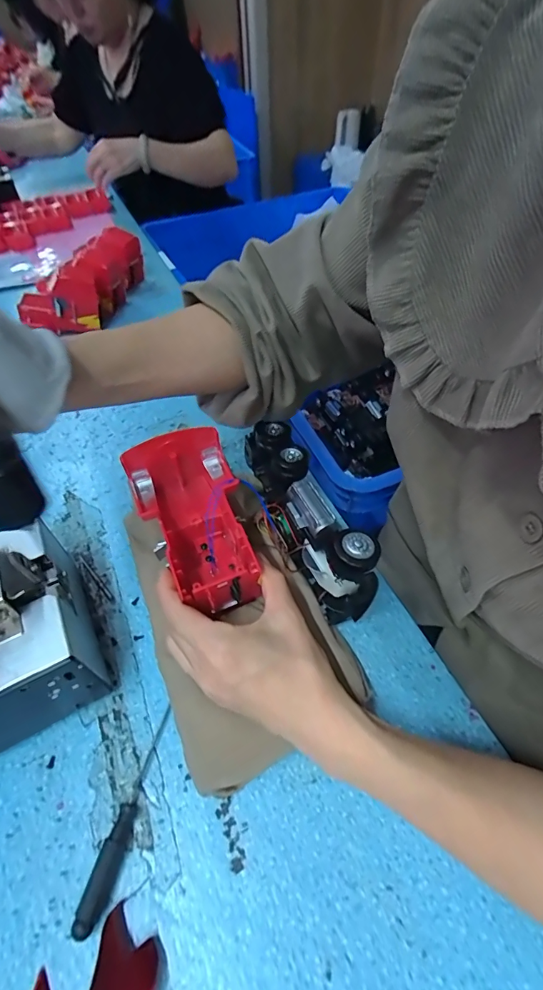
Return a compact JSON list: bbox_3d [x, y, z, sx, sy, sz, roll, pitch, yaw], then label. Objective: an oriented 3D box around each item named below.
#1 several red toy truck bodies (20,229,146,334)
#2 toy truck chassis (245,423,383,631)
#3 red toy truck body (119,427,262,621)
[{"bbox_3d":[-0.294,-0.345,0.665,0.098,0.083,0.227,10,52,10],"label":"several red toy truck bodies"},{"bbox_3d":[0.019,0.018,0.360,0.058,0.078,0.192,-21,53,-15],"label":"toy truck chassis"},{"bbox_3d":[-0.054,0.022,0.304,0.072,0.086,0.116,-20,53,-15],"label":"red toy truck body"}]

